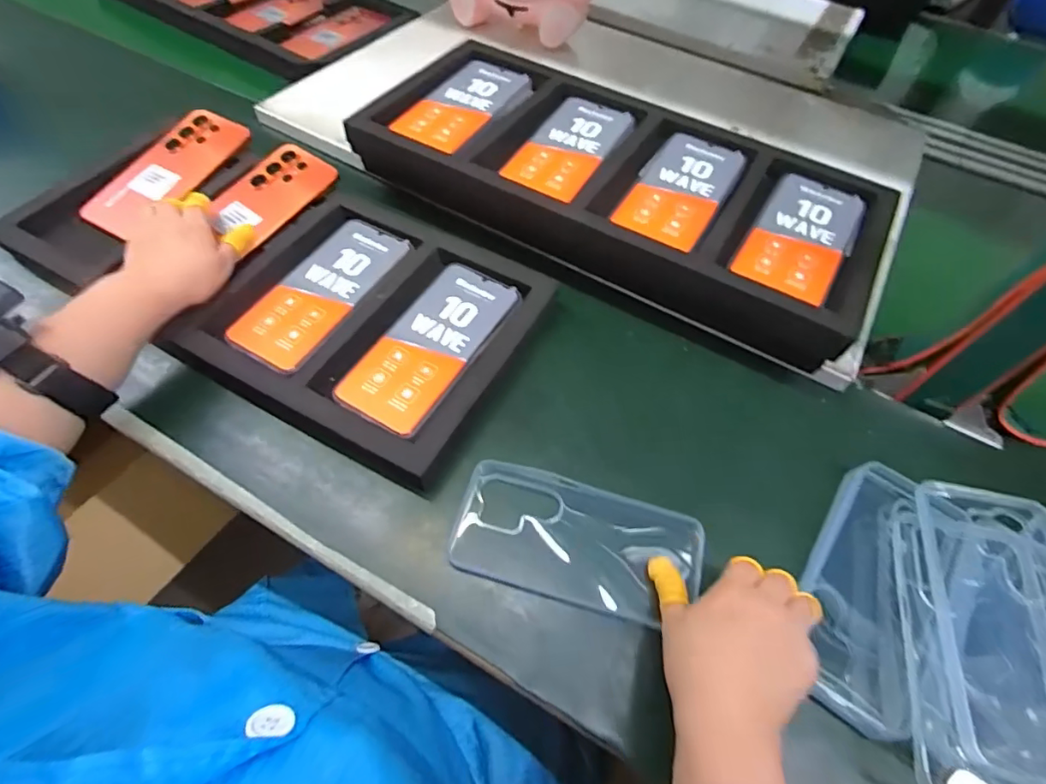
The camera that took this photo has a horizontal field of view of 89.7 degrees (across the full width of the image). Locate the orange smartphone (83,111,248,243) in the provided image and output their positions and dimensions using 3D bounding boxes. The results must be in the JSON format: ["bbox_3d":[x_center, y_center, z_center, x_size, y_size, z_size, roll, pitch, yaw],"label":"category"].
[{"bbox_3d":[-0.365,-0.225,0.542,0.065,0.009,0.169,35,74,0],"label":"orange smartphone"}]

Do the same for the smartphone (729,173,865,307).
[{"bbox_3d":[0.245,-0.137,0.461,0.080,0.010,0.161,29,58,14],"label":"smartphone"}]

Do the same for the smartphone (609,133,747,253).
[{"bbox_3d":[0.146,-0.190,0.488,0.077,0.007,0.171,29,58,14],"label":"smartphone"}]

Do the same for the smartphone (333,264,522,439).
[{"bbox_3d":[-0.078,-0.041,0.444,0.077,0.004,0.170,30,63,15],"label":"smartphone"}]

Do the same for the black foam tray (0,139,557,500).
[{"bbox_3d":[-0.226,-0.109,0.483,0.477,0.032,0.219,28,58,13],"label":"black foam tray"}]

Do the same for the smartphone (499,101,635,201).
[{"bbox_3d":[0.046,-0.240,0.514,0.077,0.007,0.163,27,58,12],"label":"smartphone"}]

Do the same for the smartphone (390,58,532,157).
[{"bbox_3d":[-0.058,-0.299,0.545,0.084,0.011,0.160,26,58,12],"label":"smartphone"}]

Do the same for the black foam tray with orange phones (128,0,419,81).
[{"bbox_3d":[-0.414,-0.595,0.793,0.501,0.033,0.227,31,60,15],"label":"black foam tray with orange phones"}]

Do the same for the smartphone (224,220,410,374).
[{"bbox_3d":[-0.180,-0.094,0.473,0.076,0.014,0.172,26,58,12],"label":"smartphone"}]

